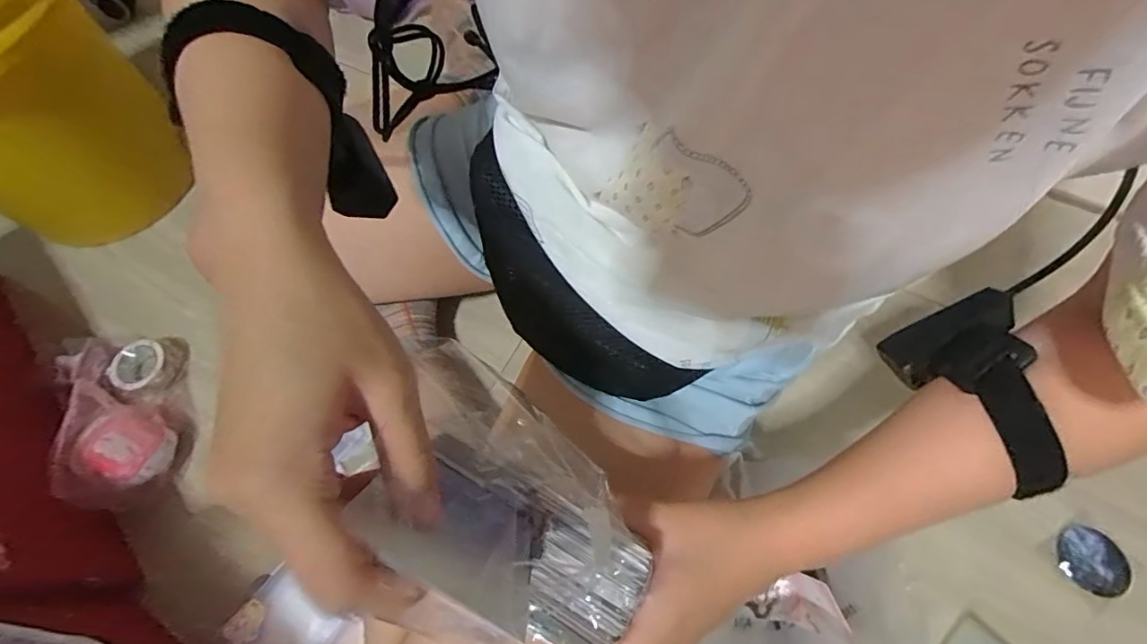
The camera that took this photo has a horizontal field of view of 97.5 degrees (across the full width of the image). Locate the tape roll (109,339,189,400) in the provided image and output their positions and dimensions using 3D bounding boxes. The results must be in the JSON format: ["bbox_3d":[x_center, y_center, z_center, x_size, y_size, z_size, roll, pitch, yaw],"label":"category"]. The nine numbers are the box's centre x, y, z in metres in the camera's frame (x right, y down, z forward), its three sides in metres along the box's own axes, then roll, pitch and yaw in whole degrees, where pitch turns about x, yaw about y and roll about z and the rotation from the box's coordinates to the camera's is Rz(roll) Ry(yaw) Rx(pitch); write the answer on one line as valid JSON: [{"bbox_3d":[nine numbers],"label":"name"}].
[{"bbox_3d":[-0.483,0.049,0.569,0.059,0.031,0.069,7,65,6],"label":"tape roll"}]

